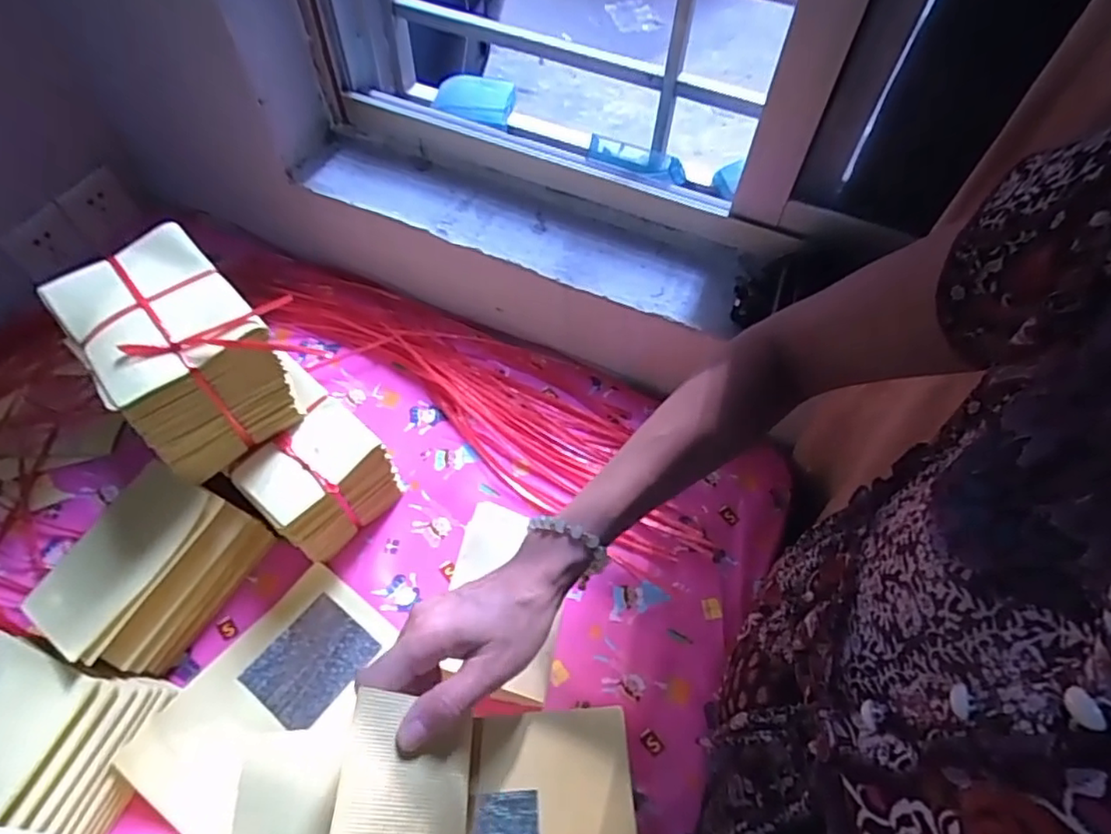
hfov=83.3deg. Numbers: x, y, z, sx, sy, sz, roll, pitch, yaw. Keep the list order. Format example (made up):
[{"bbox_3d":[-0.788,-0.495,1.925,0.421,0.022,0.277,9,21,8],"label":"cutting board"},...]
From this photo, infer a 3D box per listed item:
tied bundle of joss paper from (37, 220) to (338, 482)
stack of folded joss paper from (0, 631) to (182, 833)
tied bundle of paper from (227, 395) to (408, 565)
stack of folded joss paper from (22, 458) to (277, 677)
[{"bbox_3d":[-0.326,-0.052,0.547,0.183,0.124,0.135,35,60,18],"label":"tied bundle of joss paper"},{"bbox_3d":[-0.432,0.276,0.515,0.160,0.101,0.152,10,55,2],"label":"stack of folded joss paper"},{"bbox_3d":[-0.234,0.066,0.635,0.088,0.130,0.131,38,61,20],"label":"tied bundle of paper"},{"bbox_3d":[-0.365,0.137,0.569,0.087,0.137,0.161,27,58,13],"label":"stack of folded joss paper"}]

